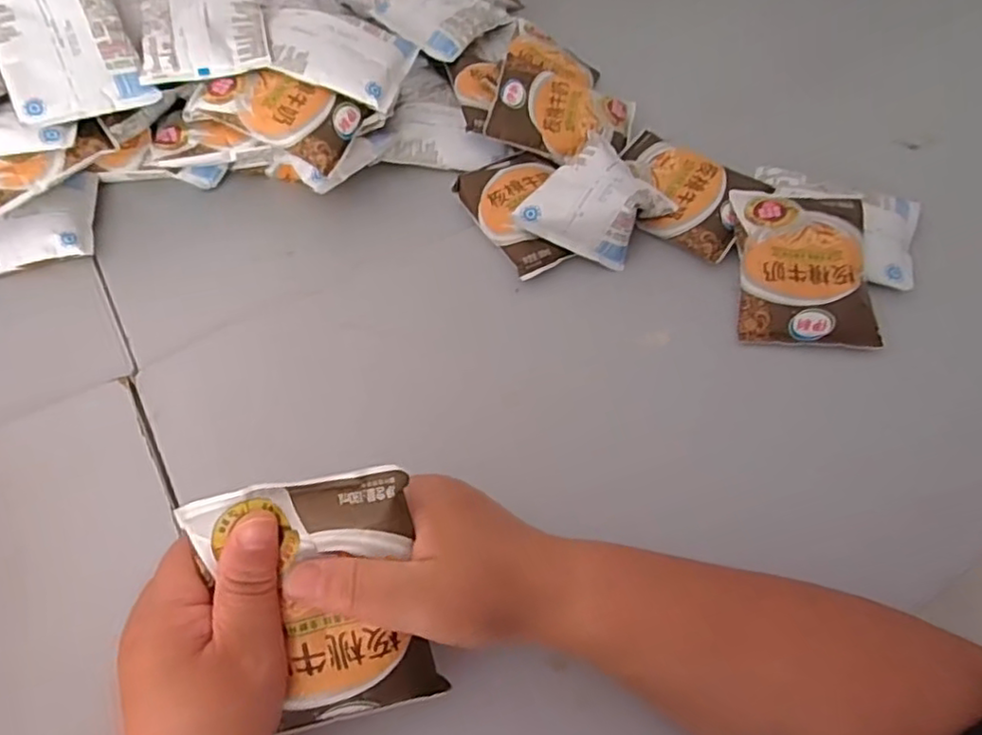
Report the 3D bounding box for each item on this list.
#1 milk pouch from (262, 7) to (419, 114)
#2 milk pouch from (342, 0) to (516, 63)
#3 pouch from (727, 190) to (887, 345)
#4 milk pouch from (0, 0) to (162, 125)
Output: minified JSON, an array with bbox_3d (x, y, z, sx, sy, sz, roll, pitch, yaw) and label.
[{"bbox_3d":[-0.126,-0.251,0.521,0.117,0.016,0.082,12,65,-6],"label":"milk pouch"},{"bbox_3d":[-0.061,-0.363,0.630,0.141,0.021,0.122,32,62,20],"label":"milk pouch"},{"bbox_3d":[0.234,-0.079,0.483,0.095,0.024,0.131,1,70,8],"label":"pouch"},{"bbox_3d":[-0.323,-0.246,0.487,0.091,0.016,0.116,-24,89,-12],"label":"milk pouch"}]

